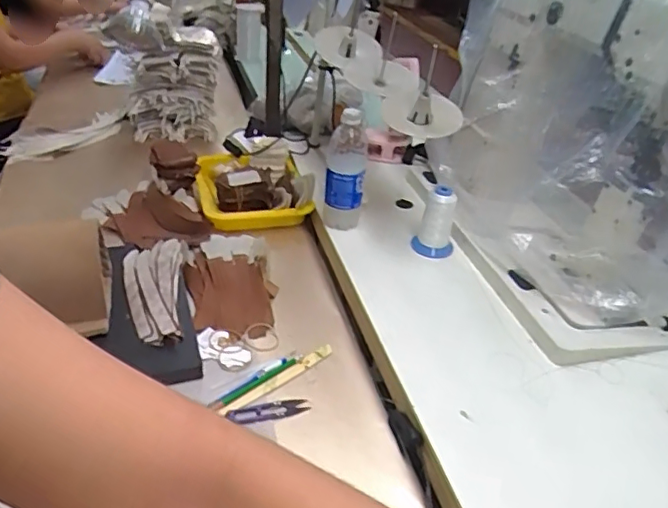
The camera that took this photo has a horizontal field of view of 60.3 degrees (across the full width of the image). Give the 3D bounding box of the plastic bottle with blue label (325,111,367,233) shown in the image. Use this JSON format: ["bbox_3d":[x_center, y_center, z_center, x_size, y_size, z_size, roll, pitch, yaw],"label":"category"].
[{"bbox_3d":[0.018,-0.132,0.975,0.068,0.213,0.065,7,35,3],"label":"plastic bottle with blue label"}]

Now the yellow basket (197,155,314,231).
[{"bbox_3d":[-0.159,-0.125,1.099,0.193,0.069,0.233,-7,36,-18],"label":"yellow basket"}]

